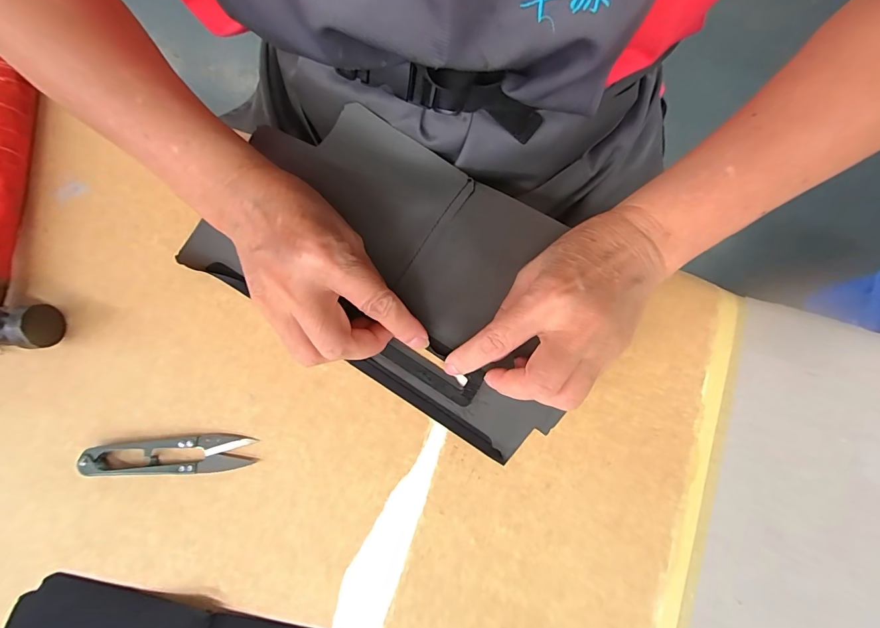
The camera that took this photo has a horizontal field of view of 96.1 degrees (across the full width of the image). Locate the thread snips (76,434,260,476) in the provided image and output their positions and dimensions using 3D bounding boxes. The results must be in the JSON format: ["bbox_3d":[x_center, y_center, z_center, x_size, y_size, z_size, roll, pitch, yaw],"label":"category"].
[{"bbox_3d":[-0.172,0.091,0.251,0.102,0.011,0.023,-4,79,-1],"label":"thread snips"}]

